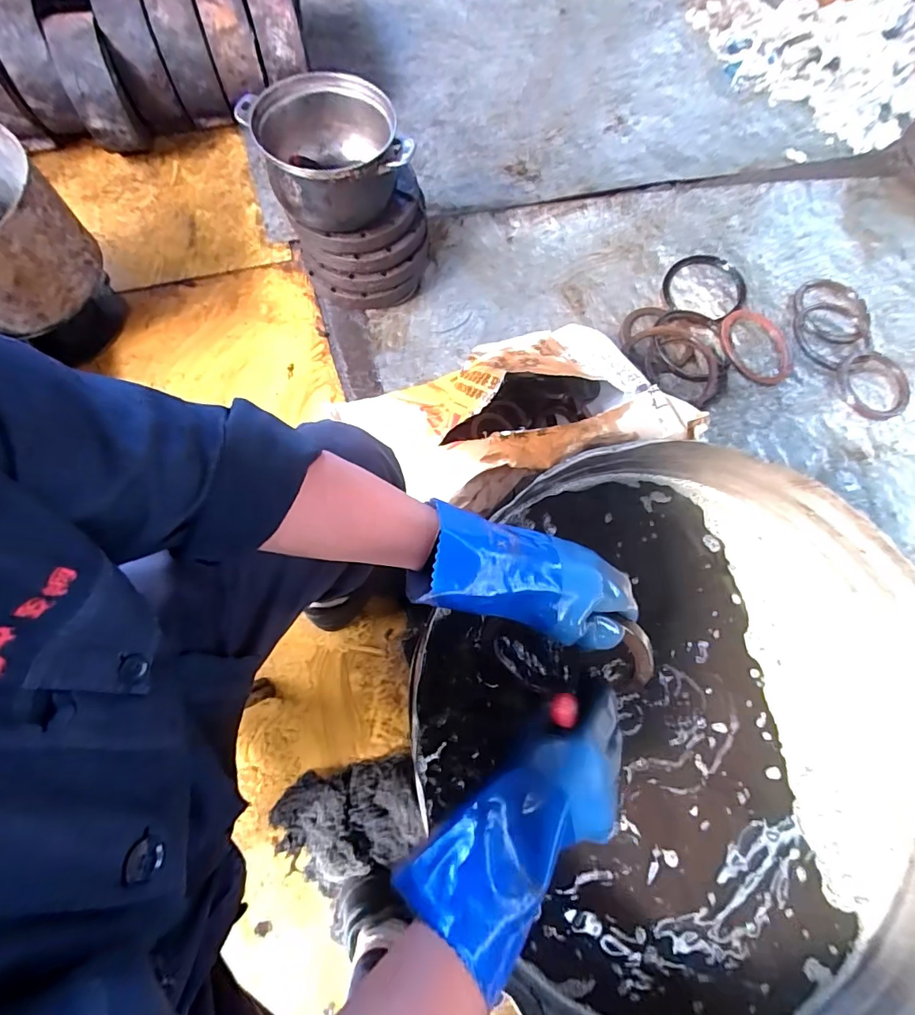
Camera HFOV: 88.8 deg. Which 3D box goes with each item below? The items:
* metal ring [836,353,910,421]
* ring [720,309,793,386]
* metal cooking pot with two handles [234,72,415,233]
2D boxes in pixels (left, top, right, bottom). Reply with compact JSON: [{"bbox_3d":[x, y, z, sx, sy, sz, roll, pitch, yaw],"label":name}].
[{"bbox_3d":[0.854,-0.247,0.959,0.155,0.014,0.144,2,73,-5],"label":"metal ring"},{"bbox_3d":[0.621,-0.332,0.957,0.151,0.027,0.164,2,73,-5],"label":"ring"},{"bbox_3d":[-0.215,-0.584,0.776,0.222,0.129,0.252,-21,76,-12],"label":"metal cooking pot with two handles"}]

